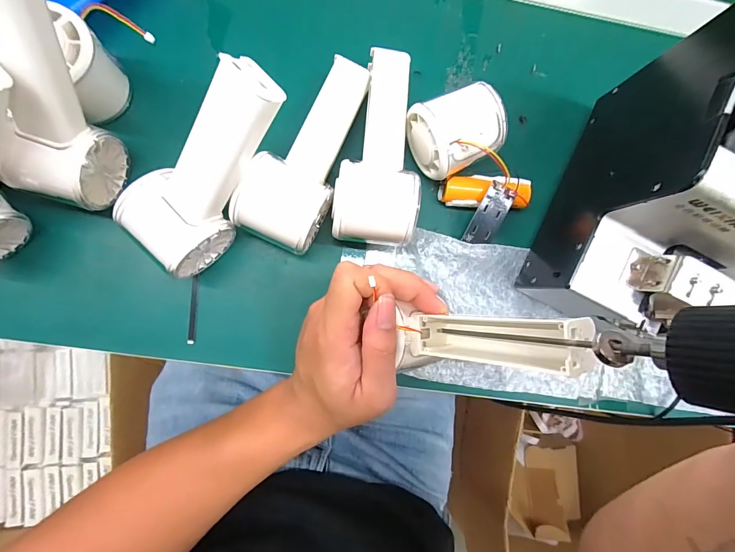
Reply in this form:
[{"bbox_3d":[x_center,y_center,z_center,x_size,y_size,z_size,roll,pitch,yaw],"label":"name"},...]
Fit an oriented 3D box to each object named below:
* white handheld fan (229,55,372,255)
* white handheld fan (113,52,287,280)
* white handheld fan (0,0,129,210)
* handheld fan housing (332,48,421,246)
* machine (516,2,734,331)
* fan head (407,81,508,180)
[{"bbox_3d":[-0.042,-0.094,0.288,0.059,0.051,0.153,25,84,-3],"label":"white handheld fan"},{"bbox_3d":[-0.104,-0.068,0.244,0.057,0.052,0.145,43,119,-1],"label":"white handheld fan"},{"bbox_3d":[-0.195,-0.106,0.227,0.056,0.157,0.053,20,49,-4],"label":"white handheld fan"},{"bbox_3d":[0.011,-0.100,0.294,0.061,0.045,0.154,6,86,-5],"label":"handheld fan housing"},{"bbox_3d":[0.224,-0.047,0.255,0.127,0.146,0.171,26,84,-3],"label":"machine"},{"bbox_3d":[0.067,-0.109,0.294,0.062,0.055,0.054,-23,88,-6],"label":"fan head"}]

